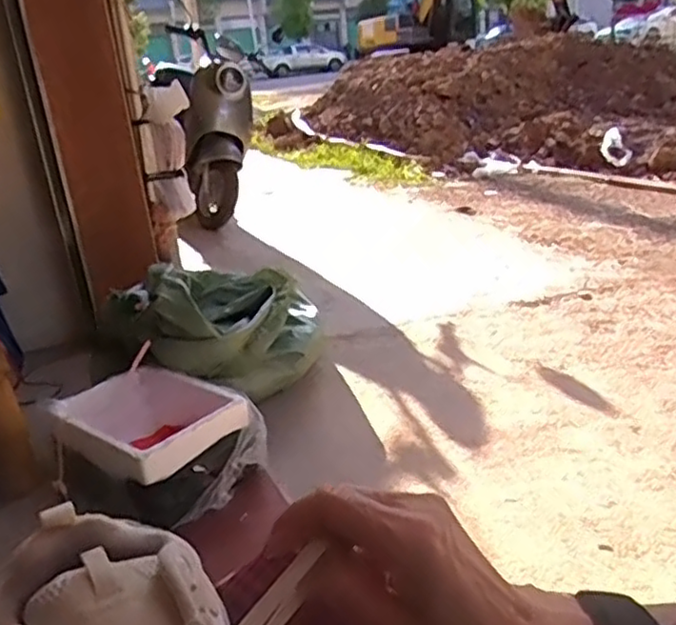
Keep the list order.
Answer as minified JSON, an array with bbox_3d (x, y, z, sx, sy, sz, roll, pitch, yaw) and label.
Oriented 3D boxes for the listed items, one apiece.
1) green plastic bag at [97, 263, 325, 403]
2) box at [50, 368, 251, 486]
[{"bbox_3d":[-0.280,0.016,1.749,0.509,0.295,0.396,-17,24,-27],"label":"green plastic bag"},{"bbox_3d":[-0.376,0.252,1.407,0.362,0.160,0.295,12,27,37],"label":"box"}]

